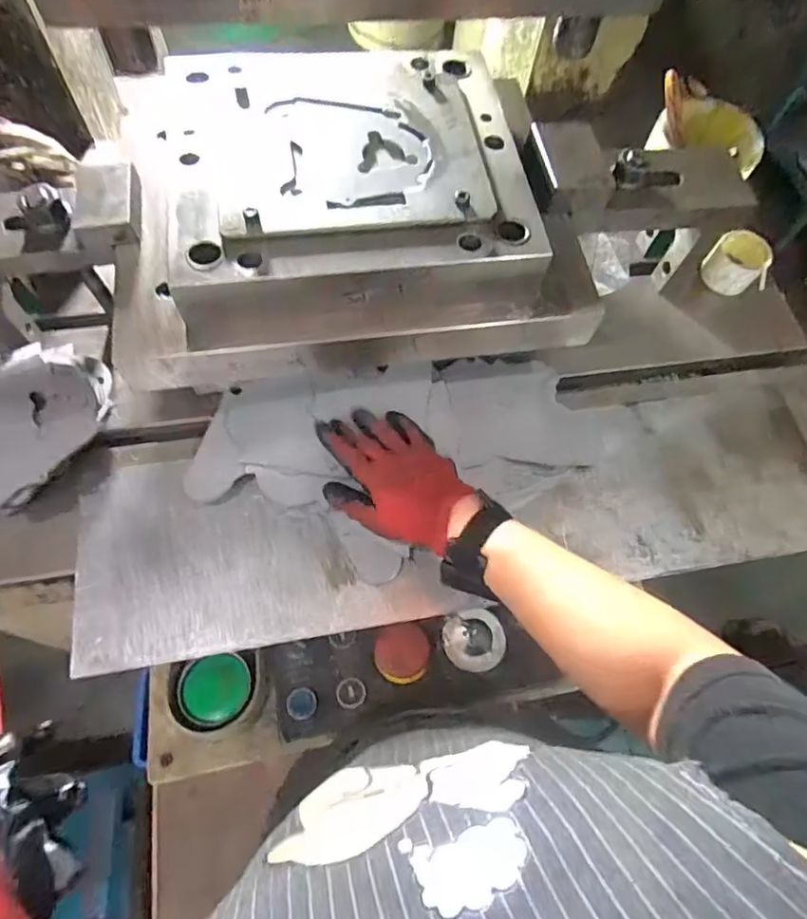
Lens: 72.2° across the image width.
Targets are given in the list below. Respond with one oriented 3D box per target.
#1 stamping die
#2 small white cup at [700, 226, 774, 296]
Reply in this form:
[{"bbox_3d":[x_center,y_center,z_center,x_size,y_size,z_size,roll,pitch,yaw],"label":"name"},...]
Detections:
[{"bbox_3d":[-0.047,-0.251,0.534,0.414,0.086,0.319,-6,67,-6],"label":"stamping die"},{"bbox_3d":[0.436,-0.256,0.713,0.077,0.052,0.072,1,67,-3],"label":"small white cup"}]

